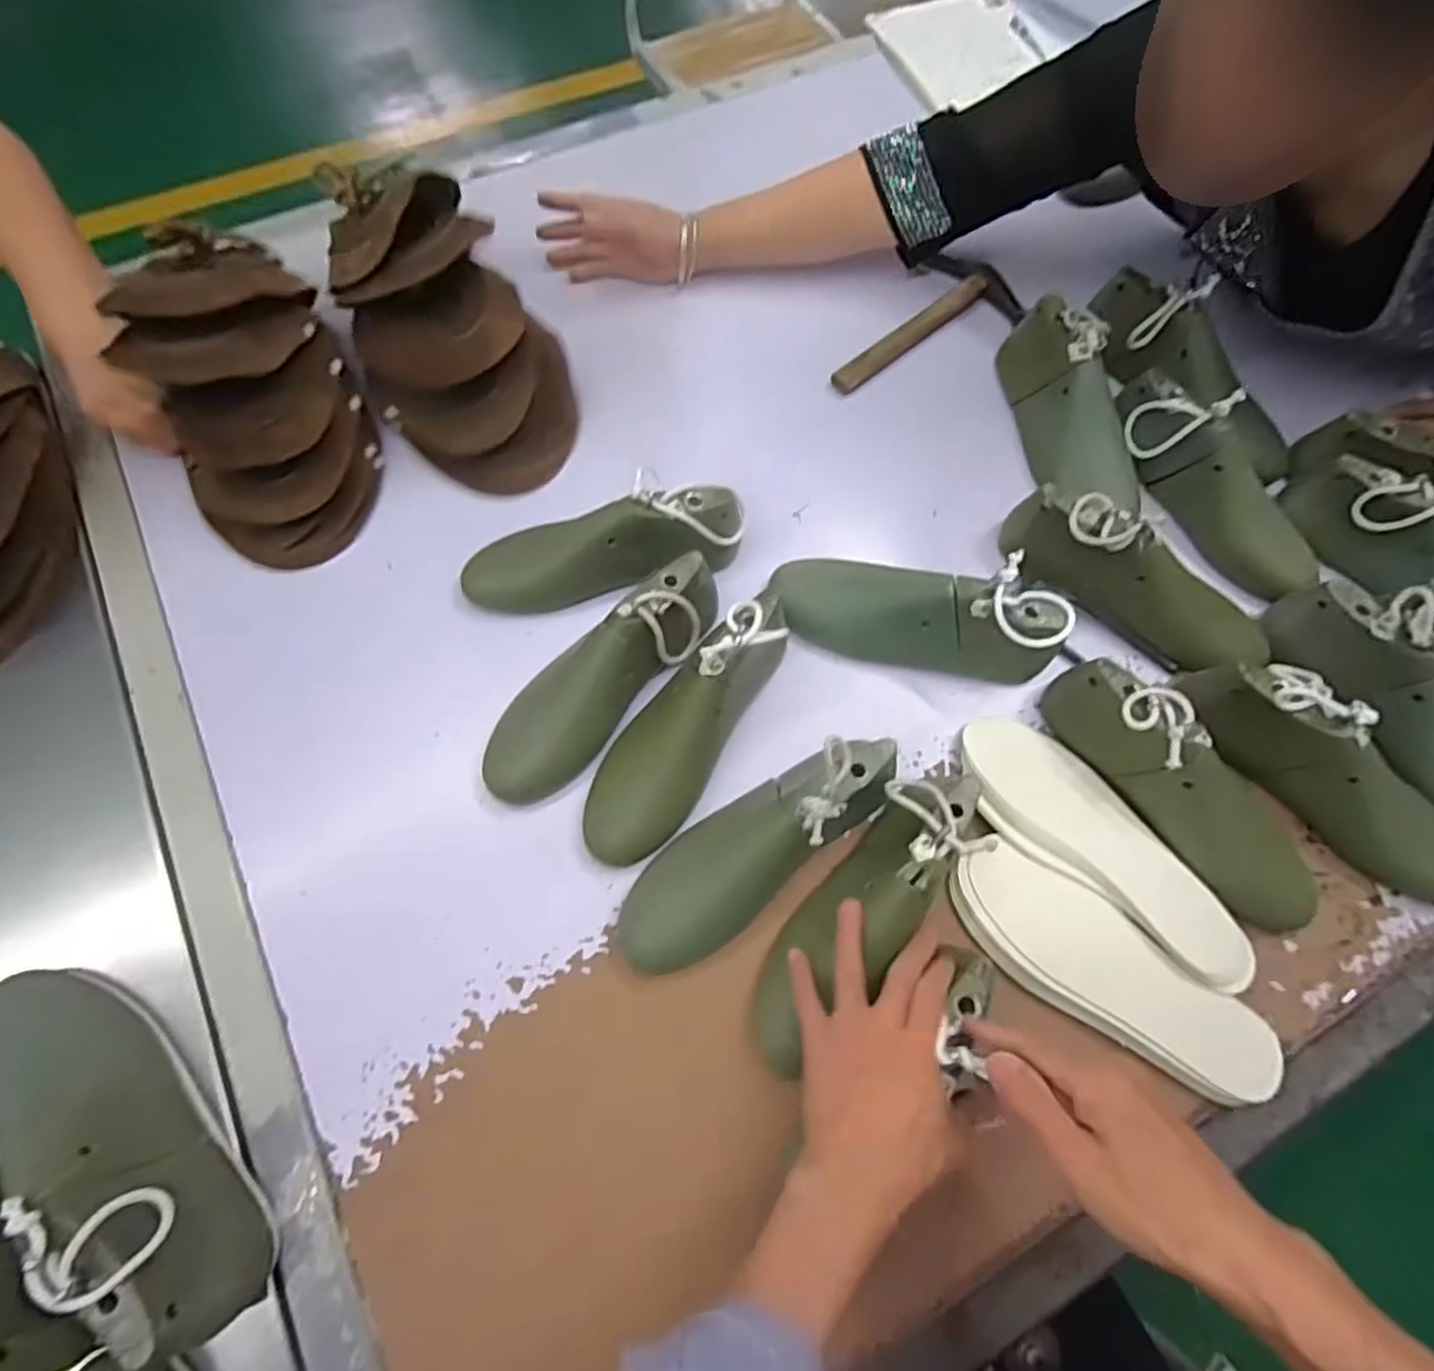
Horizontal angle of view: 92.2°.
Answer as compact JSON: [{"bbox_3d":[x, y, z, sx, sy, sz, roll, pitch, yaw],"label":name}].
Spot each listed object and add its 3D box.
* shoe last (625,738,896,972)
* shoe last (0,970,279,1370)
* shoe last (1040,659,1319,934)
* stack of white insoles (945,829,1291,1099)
[{"bbox_3d":[0.025,0.110,0.497,0.233,0.098,0.082,-38,73,-13],"label":"shoe last"},{"bbox_3d":[-0.383,0.282,0.418,0.264,0.107,0.078,40,75,15],"label":"shoe last"},{"bbox_3d":[0.361,0.086,0.524,0.071,0.085,0.250,-41,86,-13],"label":"shoe last"},{"bbox_3d":[0.285,0.204,0.498,0.240,0.020,0.084,31,73,12],"label":"stack of white insoles"}]

